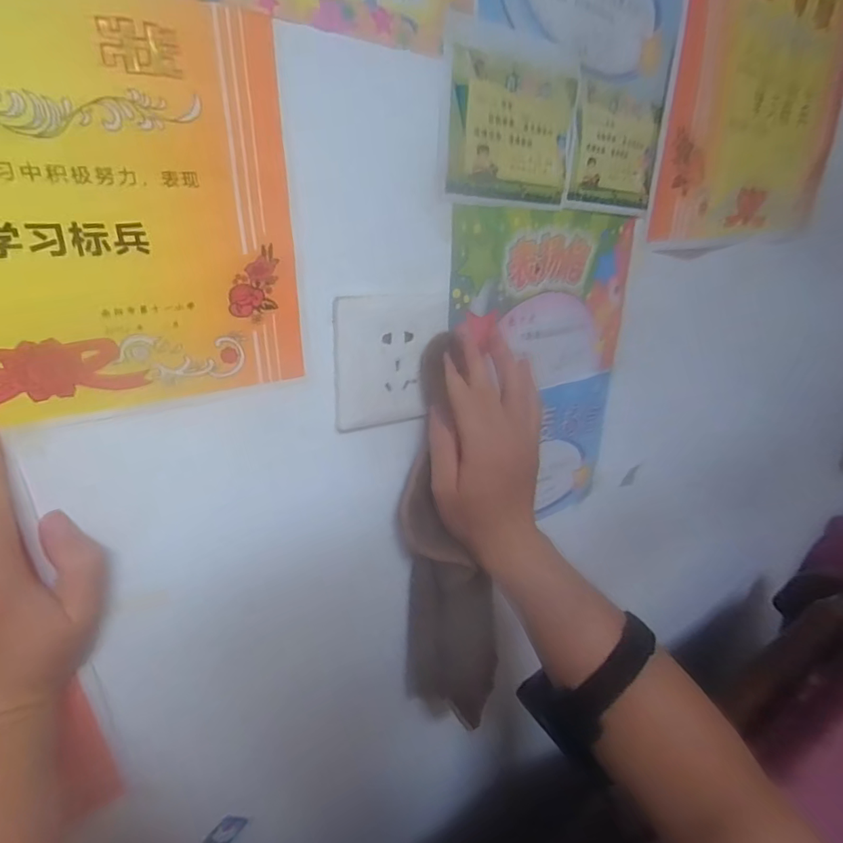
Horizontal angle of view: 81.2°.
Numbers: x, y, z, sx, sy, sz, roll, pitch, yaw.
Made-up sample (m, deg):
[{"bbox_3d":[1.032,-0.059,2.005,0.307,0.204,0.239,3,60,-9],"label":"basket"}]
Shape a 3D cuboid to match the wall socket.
[{"bbox_3d":[-0.016,-0.042,0.332,0.087,0.084,0.010,-15,27,-31],"label":"wall socket"}]

